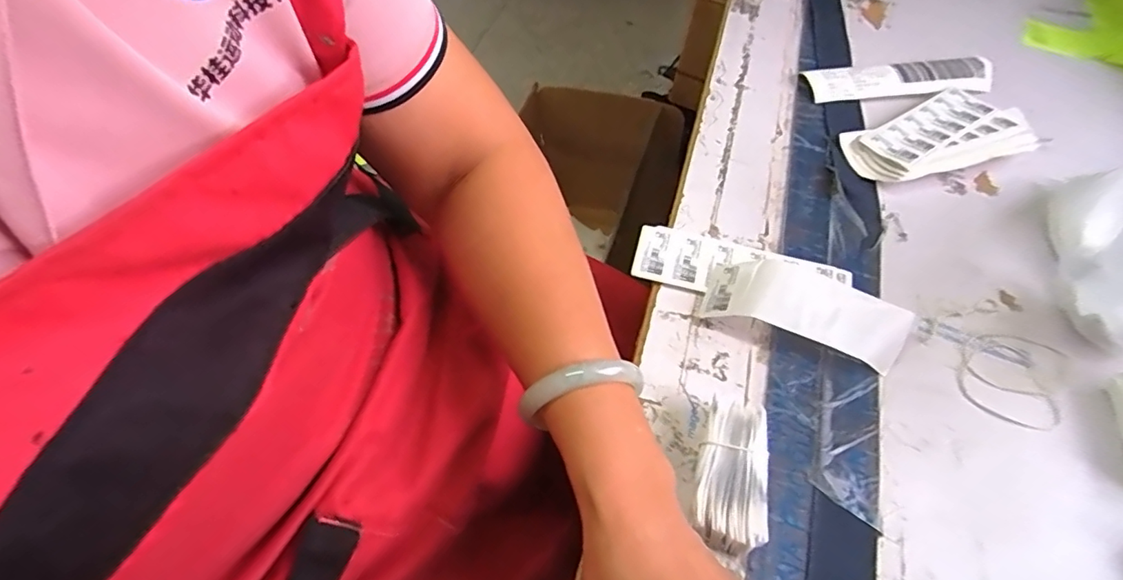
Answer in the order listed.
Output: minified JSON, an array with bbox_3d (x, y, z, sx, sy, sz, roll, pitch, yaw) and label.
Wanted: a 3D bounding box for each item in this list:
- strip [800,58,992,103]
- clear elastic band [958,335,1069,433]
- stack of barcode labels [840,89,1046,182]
[{"bbox_3d":[0.356,-0.221,0.548,0.187,0.019,0.051,-2,56,-2],"label":"strip"},{"bbox_3d":[0.318,0.059,0.370,0.062,0.004,0.075,26,60,16],"label":"clear elastic band"},{"bbox_3d":[0.358,-0.148,0.501,0.176,0.018,0.087,-16,58,-11],"label":"stack of barcode labels"}]

